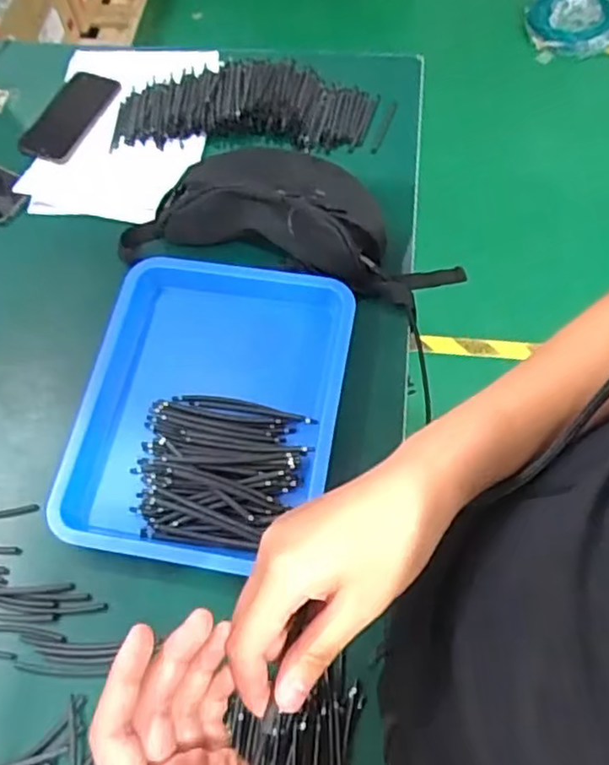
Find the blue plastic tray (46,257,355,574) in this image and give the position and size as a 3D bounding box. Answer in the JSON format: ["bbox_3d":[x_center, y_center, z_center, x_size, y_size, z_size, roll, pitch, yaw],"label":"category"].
[{"bbox_3d":[-0.106,0.026,0.708,0.278,0.053,0.331,9,65,6],"label":"blue plastic tray"}]

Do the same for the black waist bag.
[{"bbox_3d":[-0.012,-0.212,0.772,0.403,0.088,0.178,11,65,7],"label":"black waist bag"}]

